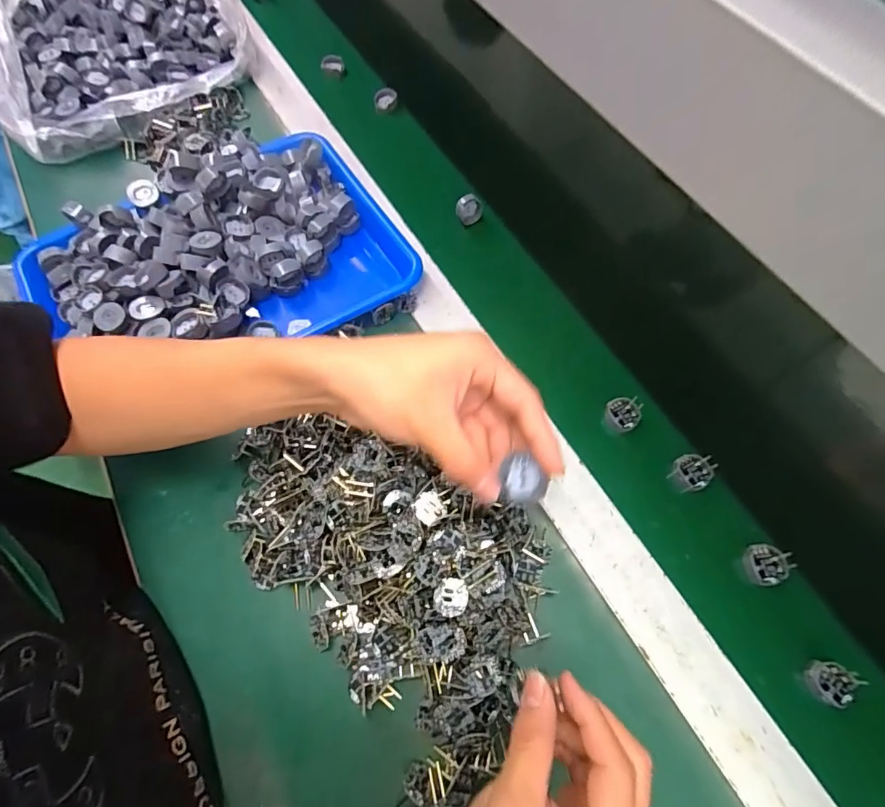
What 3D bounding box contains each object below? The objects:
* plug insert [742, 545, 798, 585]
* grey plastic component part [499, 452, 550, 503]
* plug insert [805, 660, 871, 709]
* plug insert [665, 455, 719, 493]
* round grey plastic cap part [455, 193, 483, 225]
[{"bbox_3d":[0.248,0.123,0.370,0.027,0.023,0.028,-13,66,-5],"label":"plug insert"},{"bbox_3d":[0.046,0.042,0.273,0.026,0.008,0.026,0,65,1],"label":"grey plastic component part"},{"bbox_3d":[0.271,0.195,0.337,0.029,0.025,0.027,0,65,1],"label":"plug insert"},{"bbox_3d":[0.207,0.057,0.401,0.029,0.020,0.028,-32,69,-13],"label":"plug insert"},{"bbox_3d":[0.029,-0.211,0.524,0.027,0.032,0.013,-17,53,-1],"label":"round grey plastic cap part"}]

